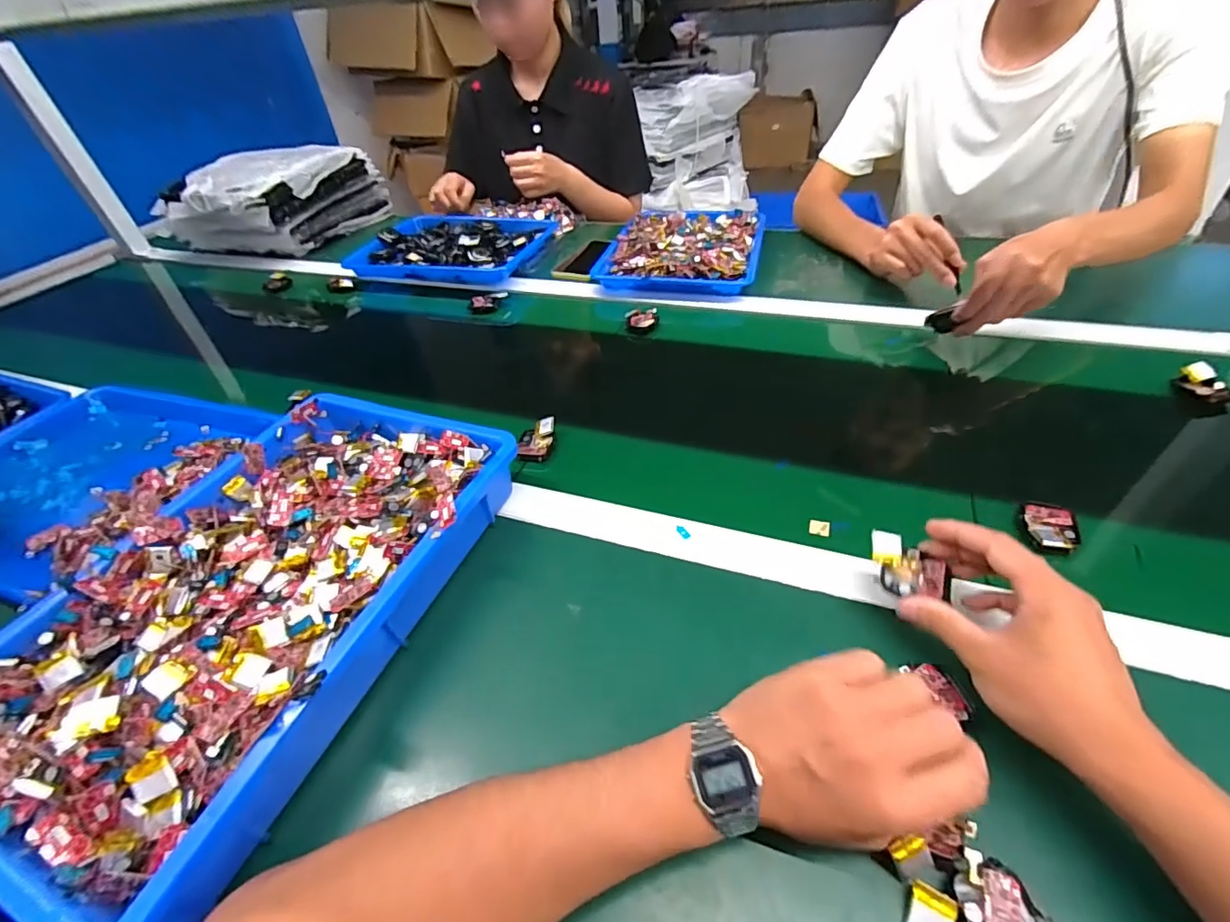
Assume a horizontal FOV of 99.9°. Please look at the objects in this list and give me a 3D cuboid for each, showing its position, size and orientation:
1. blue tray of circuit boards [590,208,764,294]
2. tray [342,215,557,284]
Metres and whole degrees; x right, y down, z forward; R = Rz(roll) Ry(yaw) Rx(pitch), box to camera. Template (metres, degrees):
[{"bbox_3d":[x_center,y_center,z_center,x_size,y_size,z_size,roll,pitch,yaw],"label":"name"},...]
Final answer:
[{"bbox_3d":[0.116,-0.359,0.848,0.241,0.038,0.303,9,45,16],"label":"blue tray of circuit boards"},{"bbox_3d":[-0.297,-0.399,0.946,0.327,0.045,0.238,7,44,13],"label":"tray"}]

